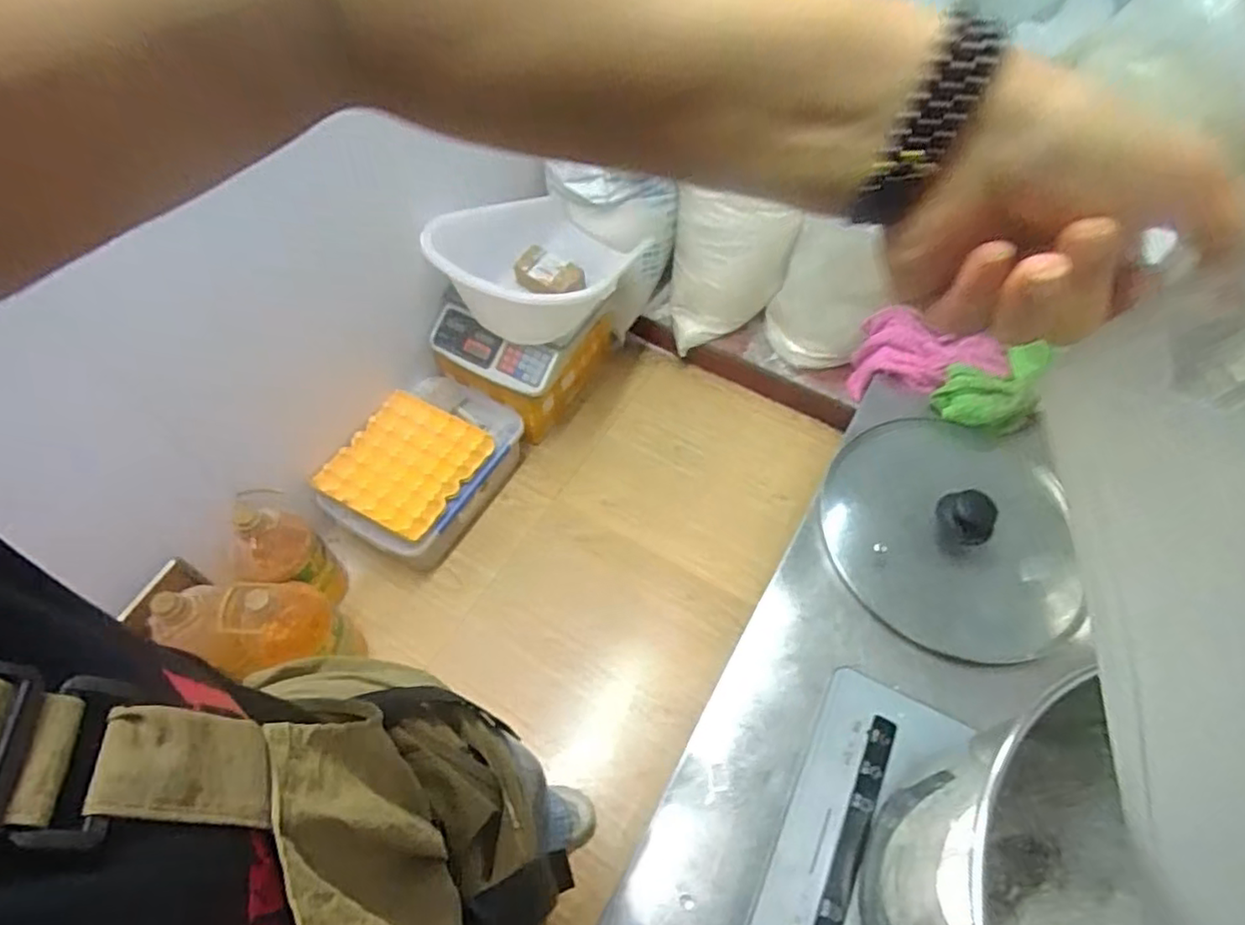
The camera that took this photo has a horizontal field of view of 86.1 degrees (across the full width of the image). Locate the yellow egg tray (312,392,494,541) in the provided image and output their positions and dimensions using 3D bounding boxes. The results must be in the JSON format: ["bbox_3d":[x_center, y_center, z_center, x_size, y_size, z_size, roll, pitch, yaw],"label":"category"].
[{"bbox_3d":[-0.481,-0.004,1.450,0.295,0.053,0.283,26,61,15],"label":"yellow egg tray"}]

